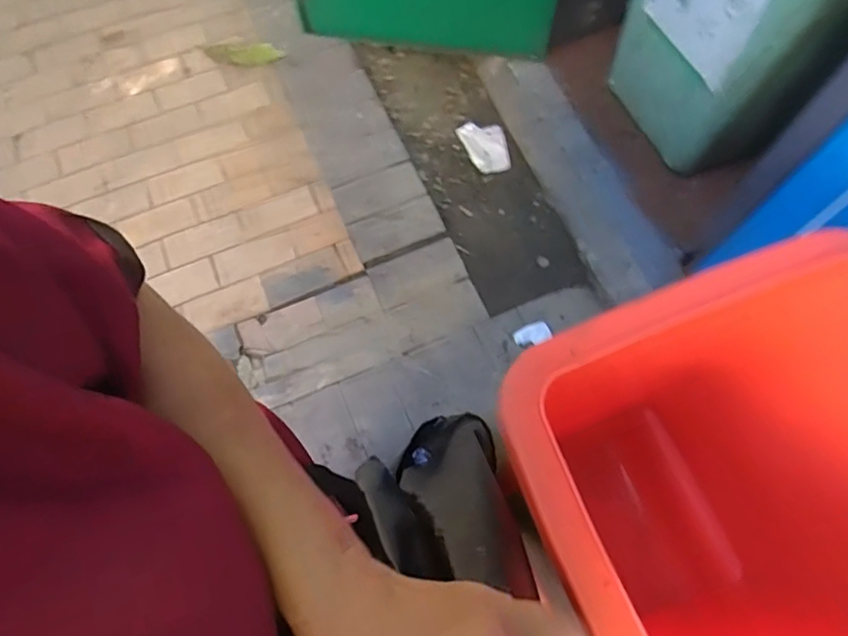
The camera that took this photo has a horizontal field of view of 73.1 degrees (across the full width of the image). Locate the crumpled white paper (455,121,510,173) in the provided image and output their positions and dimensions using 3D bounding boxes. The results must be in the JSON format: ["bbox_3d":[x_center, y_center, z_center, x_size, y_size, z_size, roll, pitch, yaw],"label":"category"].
[{"bbox_3d":[0.177,-0.488,1.614,0.114,0.026,0.178,-19,71,-8],"label":"crumpled white paper"}]

